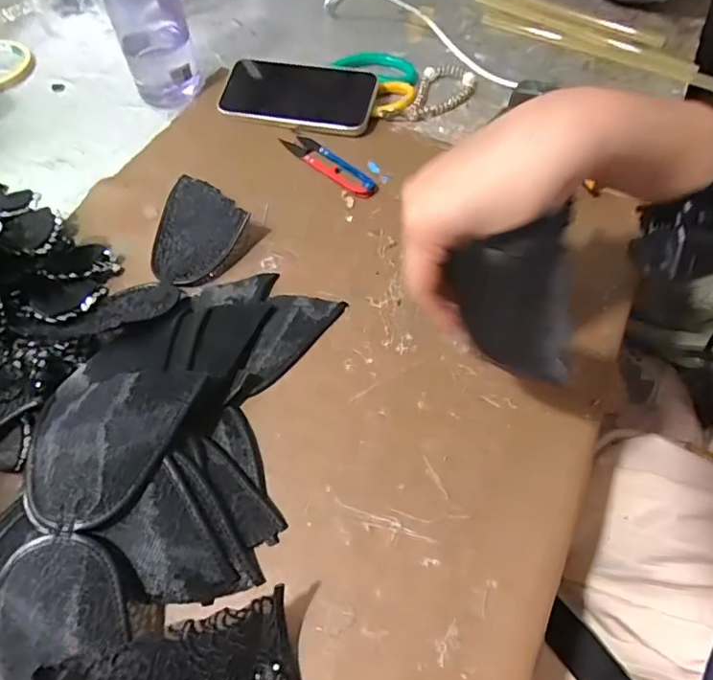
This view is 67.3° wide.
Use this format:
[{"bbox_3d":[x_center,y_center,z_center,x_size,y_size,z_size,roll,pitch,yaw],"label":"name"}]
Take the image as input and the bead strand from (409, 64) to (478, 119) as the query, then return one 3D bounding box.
[{"bbox_3d":[0.092,-0.259,0.559,0.056,0.016,0.096,13,59,9],"label":"bead strand"}]

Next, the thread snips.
[{"bbox_3d":[-0.027,-0.170,0.510,0.027,0.010,0.117,-38,65,-20],"label":"thread snips"}]

